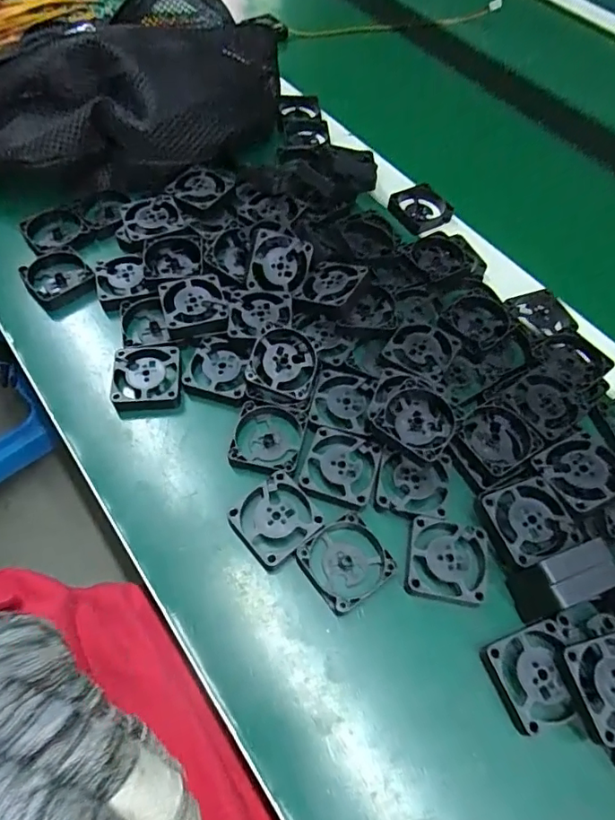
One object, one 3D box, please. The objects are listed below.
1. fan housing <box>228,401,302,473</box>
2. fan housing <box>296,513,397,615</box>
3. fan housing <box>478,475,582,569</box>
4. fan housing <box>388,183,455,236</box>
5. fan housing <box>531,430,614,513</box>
[{"bbox_3d":[-0.024,0.018,0.302,0.040,0.012,0.042,10,59,2],"label":"fan housing"},{"bbox_3d":[0.020,0.080,0.268,0.040,0.011,0.040,-32,66,-21],"label":"fan housing"},{"bbox_3d":[0.118,0.059,0.271,0.040,0.011,0.040,-17,62,-14],"label":"fan housing"},{"bbox_3d":[0.094,-0.164,0.418,0.042,0.014,0.042,-29,65,-19],"label":"fan housing"},{"bbox_3d":[0.151,0.032,0.277,0.040,0.011,0.038,-26,65,-13],"label":"fan housing"}]

